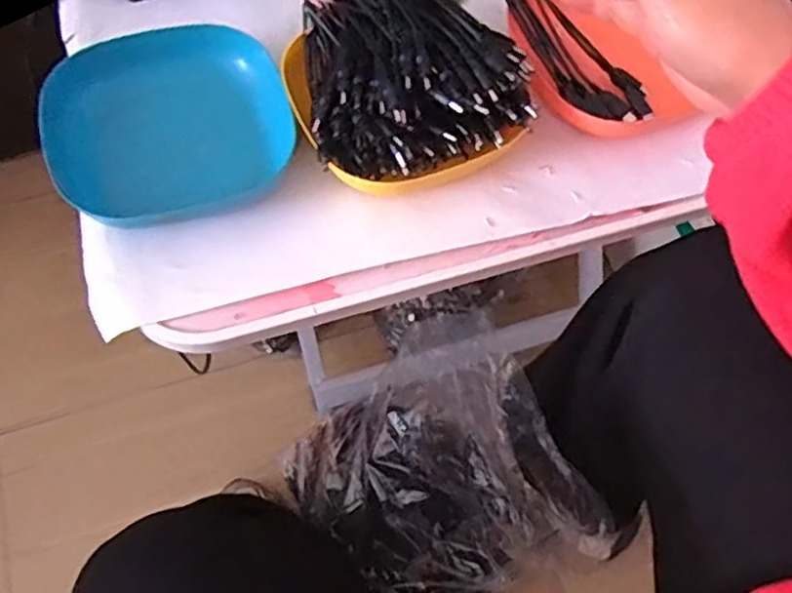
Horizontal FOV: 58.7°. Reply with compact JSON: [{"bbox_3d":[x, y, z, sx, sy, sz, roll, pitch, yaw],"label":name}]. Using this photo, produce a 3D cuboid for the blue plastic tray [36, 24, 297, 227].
[{"bbox_3d":[-0.134,-0.103,0.421,0.137,0.029,0.122,-17,65,-11],"label":"blue plastic tray"}]

